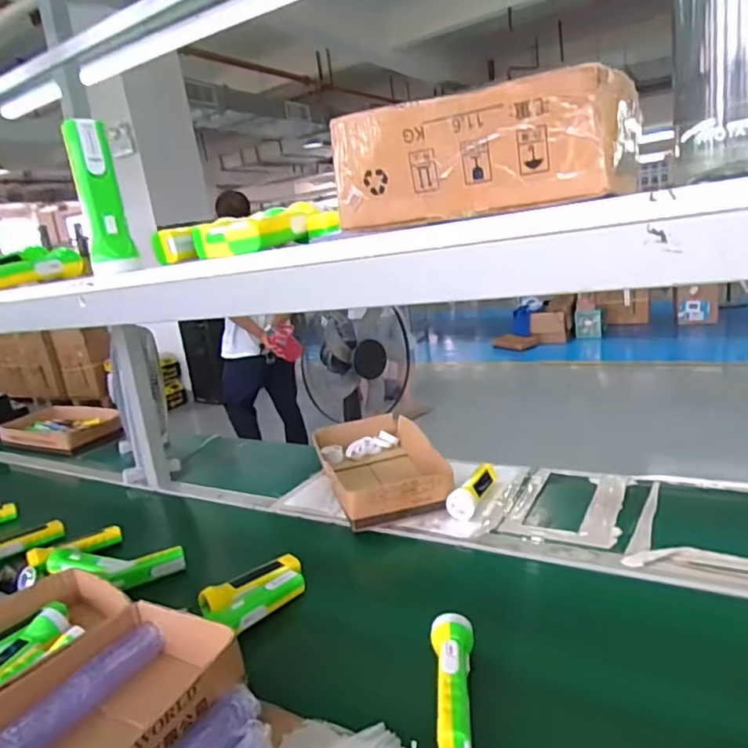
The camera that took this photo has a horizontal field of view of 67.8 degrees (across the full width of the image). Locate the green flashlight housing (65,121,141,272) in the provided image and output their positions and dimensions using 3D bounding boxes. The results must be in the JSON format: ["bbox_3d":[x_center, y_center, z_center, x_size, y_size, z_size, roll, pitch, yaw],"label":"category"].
[{"bbox_3d":[-0.297,-0.191,0.607,0.044,0.155,0.046,-13,16,-18],"label":"green flashlight housing"}]

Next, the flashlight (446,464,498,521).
[{"bbox_3d":[0.195,0.223,1.091,0.051,0.042,0.168,1,17,30],"label":"flashlight"}]

